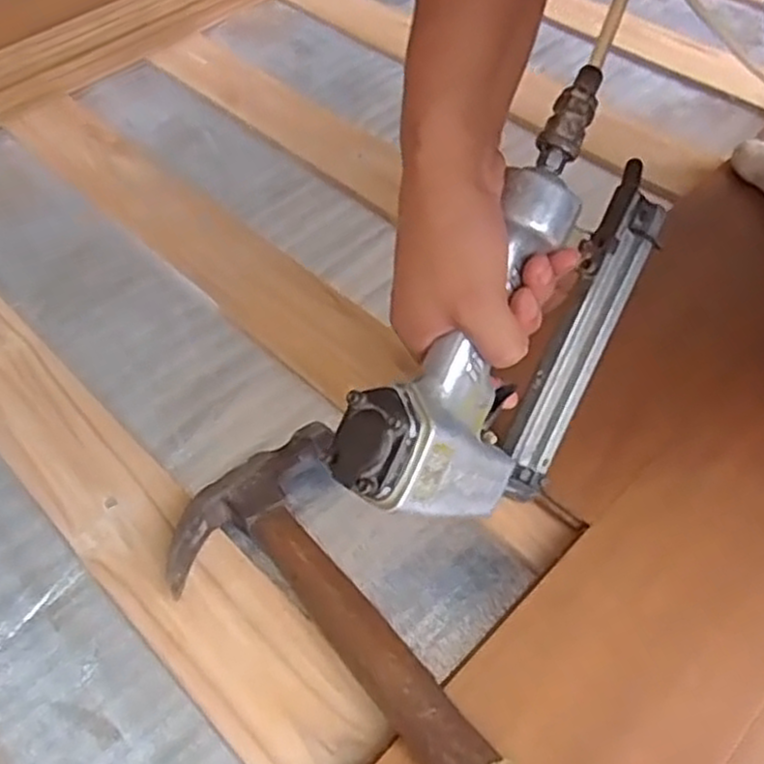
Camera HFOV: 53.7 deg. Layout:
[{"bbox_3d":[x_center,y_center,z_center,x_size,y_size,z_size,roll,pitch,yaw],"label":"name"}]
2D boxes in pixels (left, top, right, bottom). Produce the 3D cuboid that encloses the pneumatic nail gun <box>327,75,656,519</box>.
[{"bbox_3d":[0.079,-0.031,0.449,0.068,0.154,0.251,22,83,42],"label":"pneumatic nail gun"}]

